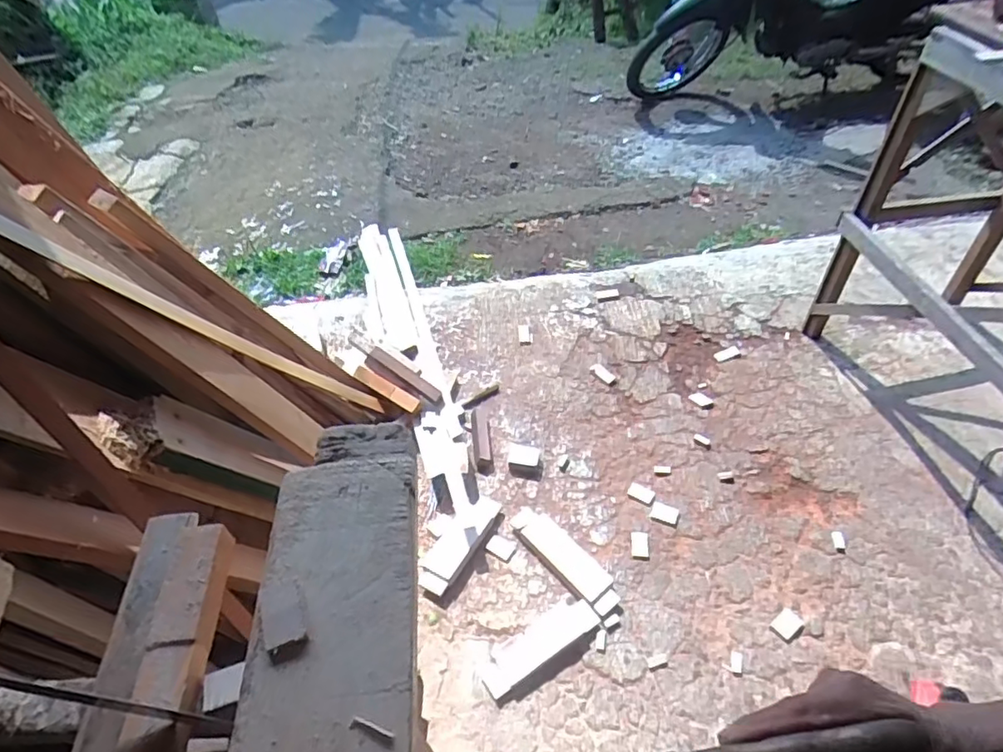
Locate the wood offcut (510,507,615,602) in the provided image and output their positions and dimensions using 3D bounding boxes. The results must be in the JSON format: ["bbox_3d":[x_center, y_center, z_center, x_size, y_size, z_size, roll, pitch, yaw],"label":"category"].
[{"bbox_3d":[0.125,0.380,1.273,0.084,0.018,0.248,-34,52,-24],"label":"wood offcut"}]

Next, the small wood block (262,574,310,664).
[{"bbox_3d":[-0.187,0.209,0.504,0.034,0.011,0.065,-18,47,-11],"label":"small wood block"}]

